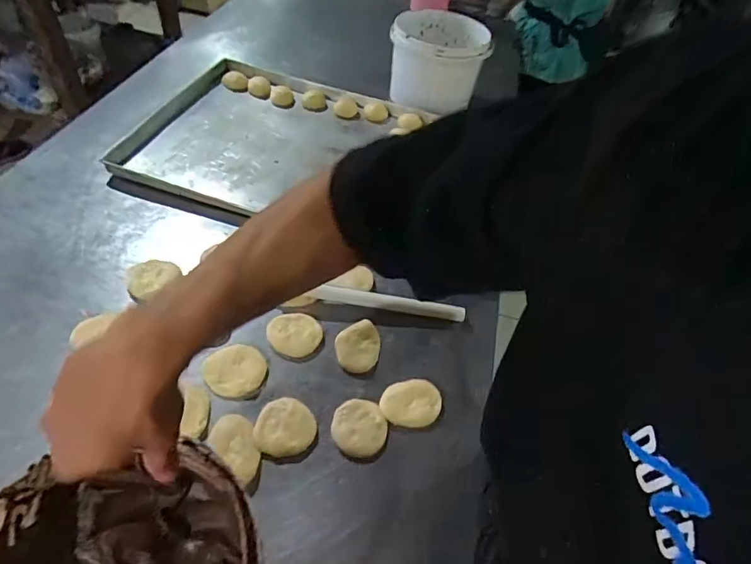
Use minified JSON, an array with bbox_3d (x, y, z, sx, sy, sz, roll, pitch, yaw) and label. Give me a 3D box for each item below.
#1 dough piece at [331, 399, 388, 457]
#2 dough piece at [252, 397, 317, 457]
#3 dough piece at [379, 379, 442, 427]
[{"bbox_3d":[-0.020,0.183,0.597,0.068,0.016,0.072,4,51,-5],"label":"dough piece"},{"bbox_3d":[-0.114,0.181,0.590,0.074,0.014,0.073,1,52,-1],"label":"dough piece"},{"bbox_3d":[0.047,0.161,0.625,0.079,0.018,0.060,1,51,-7],"label":"dough piece"}]

